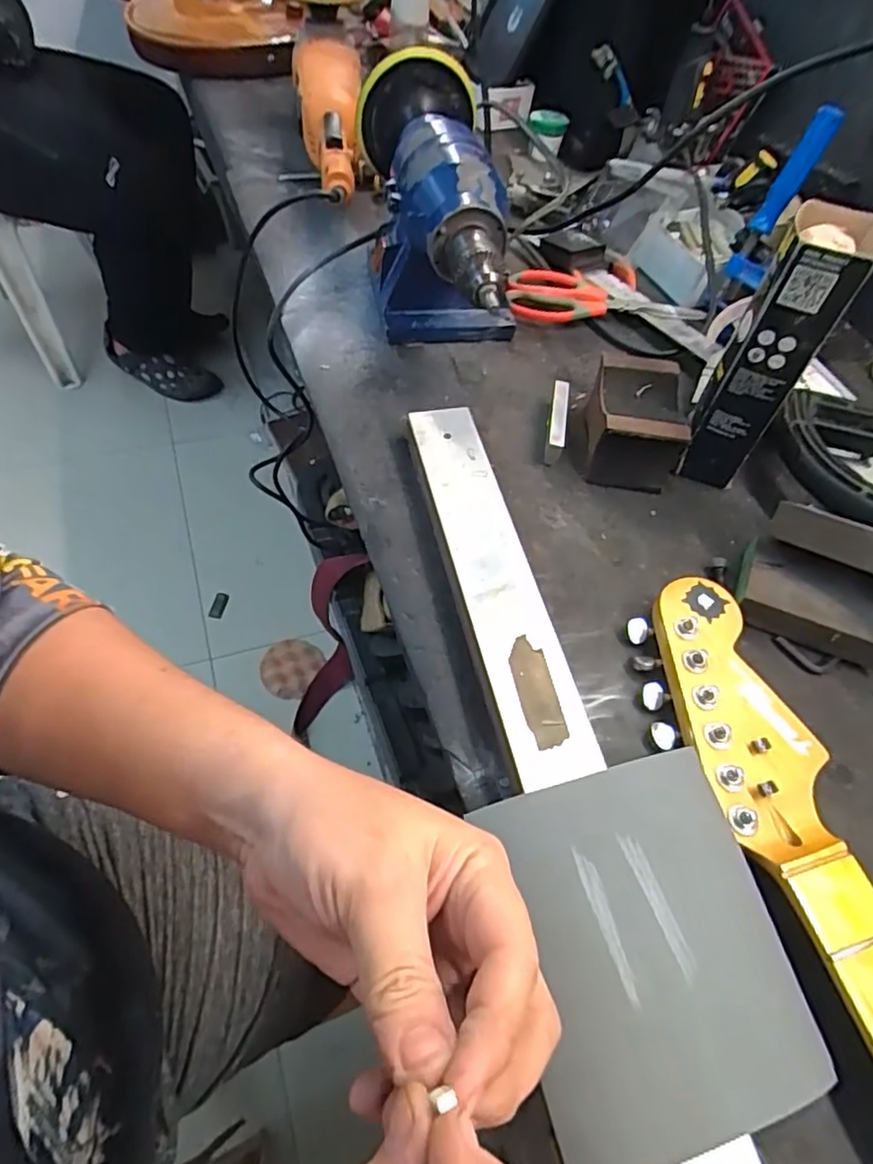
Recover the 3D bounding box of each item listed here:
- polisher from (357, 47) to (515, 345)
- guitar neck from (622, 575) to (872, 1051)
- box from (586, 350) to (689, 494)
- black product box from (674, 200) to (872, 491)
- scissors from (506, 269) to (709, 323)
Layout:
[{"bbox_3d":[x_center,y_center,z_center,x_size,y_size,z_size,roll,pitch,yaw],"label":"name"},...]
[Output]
[{"bbox_3d":[0.002,-0.335,0.577,0.126,0.143,0.330,-4,57,-6],"label":"polisher"},{"bbox_3d":[0.239,0.267,0.261,0.072,0.034,0.629,-12,58,-11],"label":"guitar neck"},{"bbox_3d":[0.160,-0.133,0.510,0.083,0.061,0.101,8,56,-1],"label":"box"},{"bbox_3d":[0.240,-0.160,0.457,0.061,0.188,0.072,22,58,11],"label":"black product box"},{"bbox_3d":[0.167,-0.289,0.637,0.190,0.017,0.069,3,56,-2],"label":"scissors"}]

